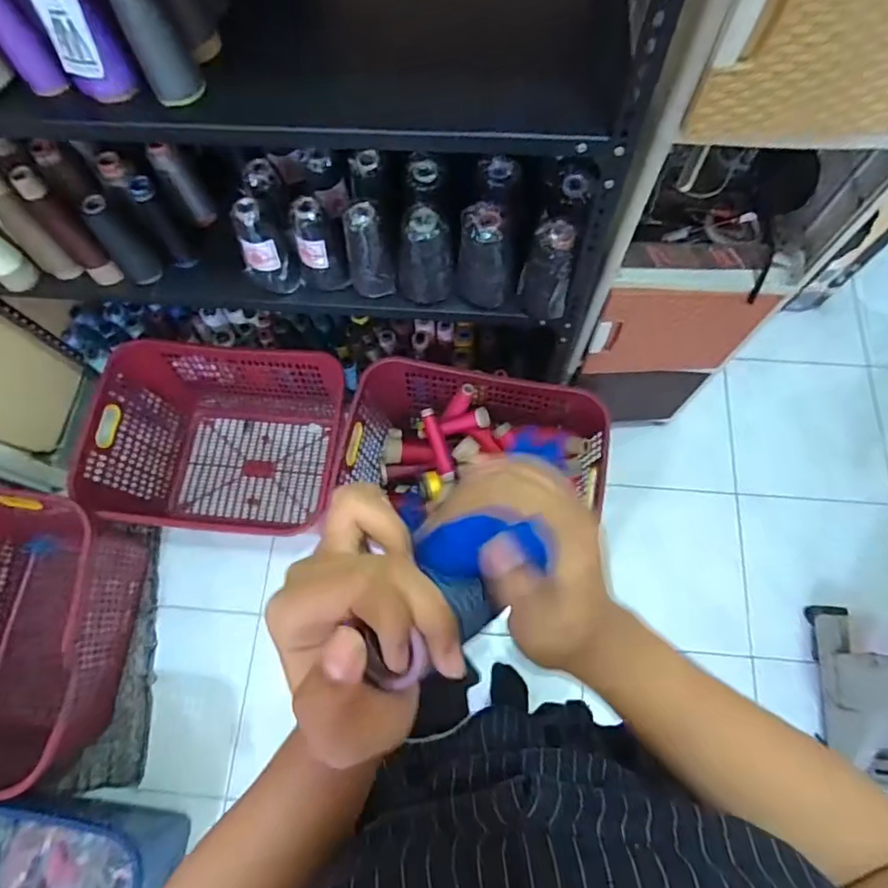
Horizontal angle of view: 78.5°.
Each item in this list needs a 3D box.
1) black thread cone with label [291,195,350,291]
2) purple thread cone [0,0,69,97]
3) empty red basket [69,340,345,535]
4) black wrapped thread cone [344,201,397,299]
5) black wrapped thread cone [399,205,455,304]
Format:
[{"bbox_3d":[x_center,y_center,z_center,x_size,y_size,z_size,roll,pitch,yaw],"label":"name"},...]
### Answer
[{"bbox_3d":[-0.221,-0.341,0.952,0.081,0.172,0.073,-22,72,-6],"label":"black thread cone with label"},{"bbox_3d":[-0.502,-0.486,0.614,0.048,0.177,0.041,-35,73,-10],"label":"purple thread cone"},{"bbox_3d":[-0.512,-0.007,1.351,0.563,0.288,0.413,2,71,3],"label":"empty red basket"},{"bbox_3d":[-0.129,-0.329,0.942,0.084,0.159,0.066,-17,71,-4],"label":"black wrapped thread cone"},{"bbox_3d":[-0.033,-0.318,0.917,0.096,0.155,0.080,-2,71,1],"label":"black wrapped thread cone"}]

